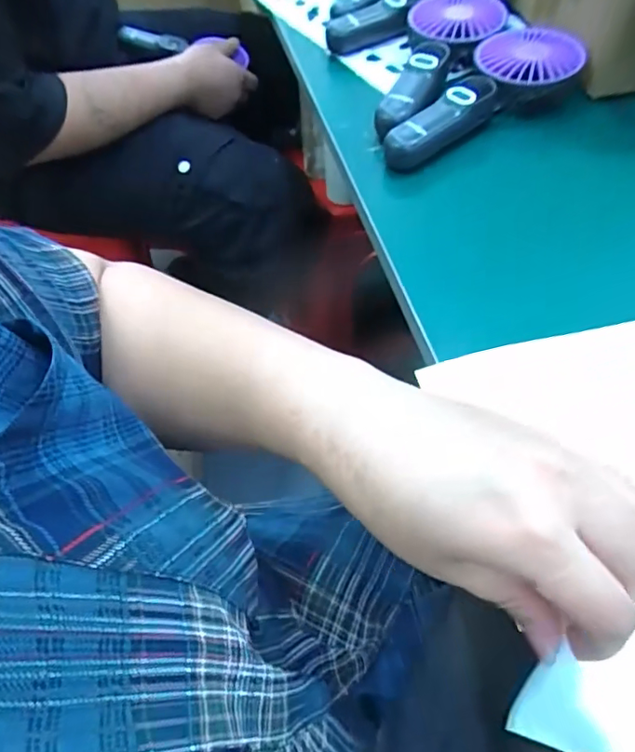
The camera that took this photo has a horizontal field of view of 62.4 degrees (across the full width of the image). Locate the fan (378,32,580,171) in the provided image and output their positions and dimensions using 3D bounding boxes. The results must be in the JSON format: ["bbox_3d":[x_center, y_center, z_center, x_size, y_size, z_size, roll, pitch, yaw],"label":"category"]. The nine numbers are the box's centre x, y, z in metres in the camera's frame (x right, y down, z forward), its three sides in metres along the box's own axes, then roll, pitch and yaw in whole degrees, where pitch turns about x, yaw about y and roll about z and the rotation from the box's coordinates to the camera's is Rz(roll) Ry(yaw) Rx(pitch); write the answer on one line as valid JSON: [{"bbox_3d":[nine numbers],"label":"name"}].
[{"bbox_3d":[0.127,-0.223,0.418,0.178,0.034,0.072,-37,60,-4],"label":"fan"}]

